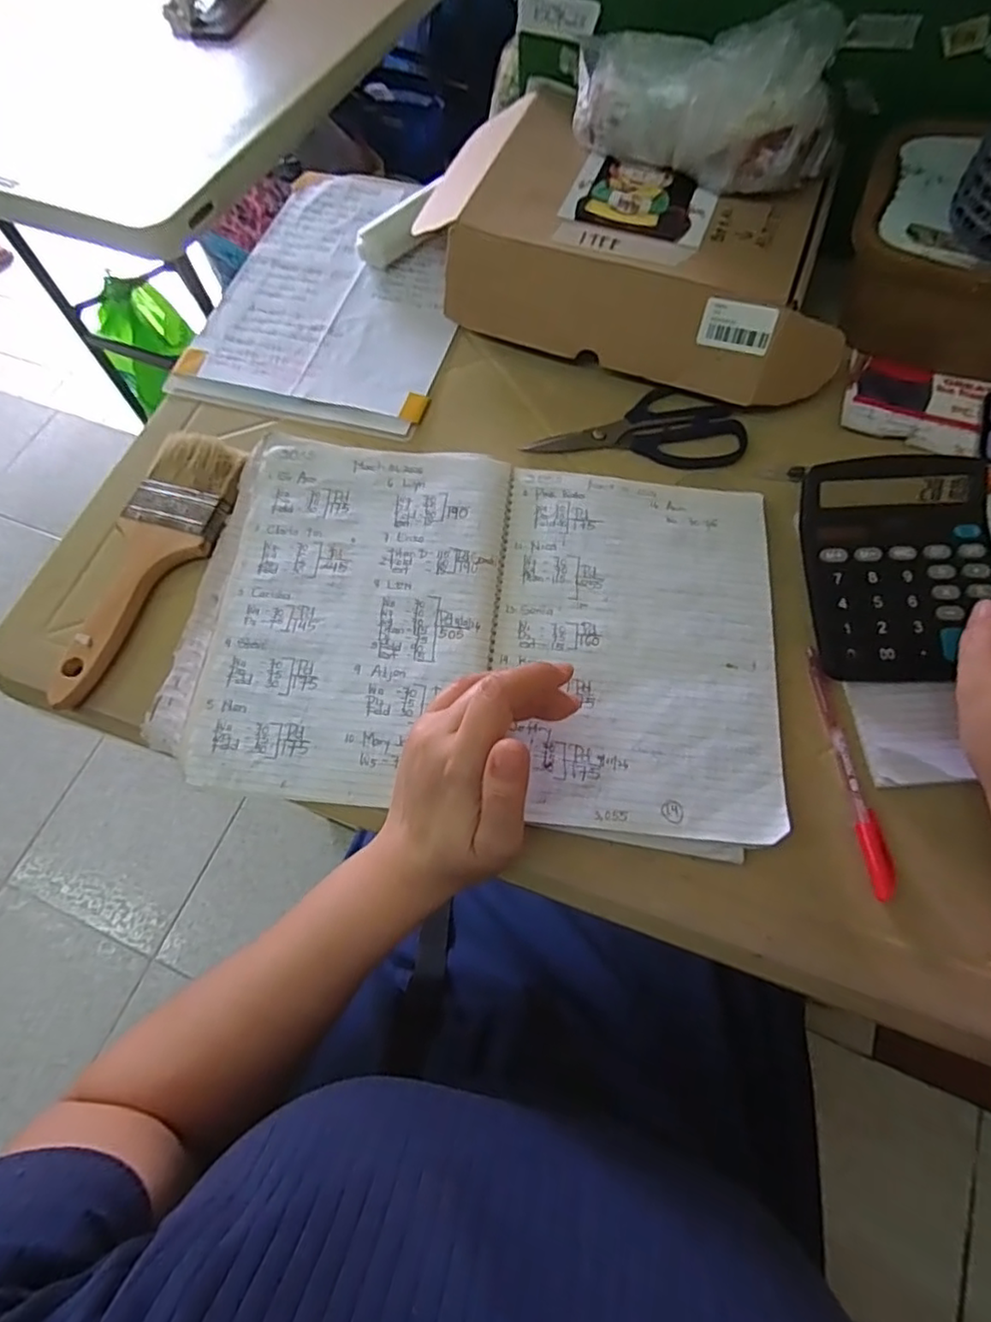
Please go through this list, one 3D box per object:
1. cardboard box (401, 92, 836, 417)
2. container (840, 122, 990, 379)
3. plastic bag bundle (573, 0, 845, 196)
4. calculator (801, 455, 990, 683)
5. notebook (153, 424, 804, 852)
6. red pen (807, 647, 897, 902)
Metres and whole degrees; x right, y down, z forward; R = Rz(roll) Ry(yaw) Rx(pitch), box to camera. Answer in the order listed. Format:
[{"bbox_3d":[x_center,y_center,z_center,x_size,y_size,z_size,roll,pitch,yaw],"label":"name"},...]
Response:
[{"bbox_3d":[0.111,-0.338,0.517,0.356,0.072,0.211,21,70,10],"label":"cardboard box"},{"bbox_3d":[0.353,-0.287,0.471,0.194,0.094,0.135,32,72,14],"label":"container"},{"bbox_3d":[0.154,-0.414,0.462,0.195,0.094,0.080,18,70,9],"label":"plastic bag bundle"},{"bbox_3d":[0.263,-0.060,0.402,0.116,0.037,0.139,0,68,2],"label":"calculator"},{"bbox_3d":[-0.013,-0.026,0.414,0.382,0.018,0.249,7,68,5],"label":"notebook"},{"bbox_3d":[0.212,0.062,0.379,0.013,0.010,0.150,-5,68,0],"label":"red pen"}]

